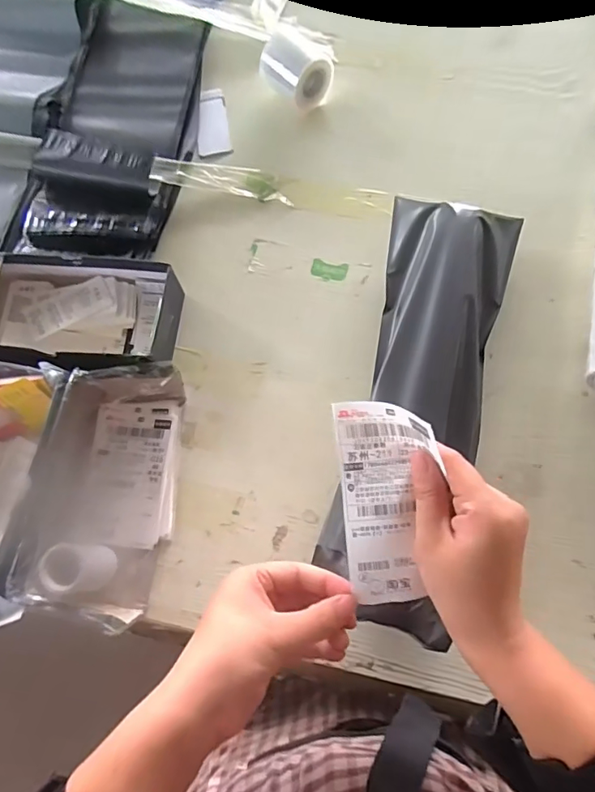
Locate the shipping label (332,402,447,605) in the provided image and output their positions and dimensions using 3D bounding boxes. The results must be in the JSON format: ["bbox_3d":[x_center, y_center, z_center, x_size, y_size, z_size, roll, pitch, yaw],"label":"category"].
[{"bbox_3d":[0.057,0.068,0.314,0.057,0.033,0.127,-2,86,1],"label":"shipping label"}]

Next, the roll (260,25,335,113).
[{"bbox_3d":[-0.003,-0.400,0.603,0.075,0.072,0.063,40,78,15],"label":"roll"}]

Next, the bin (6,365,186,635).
[{"bbox_3d":[-0.186,0.088,0.466,0.131,0.056,0.225,0,71,4],"label":"bin"}]

